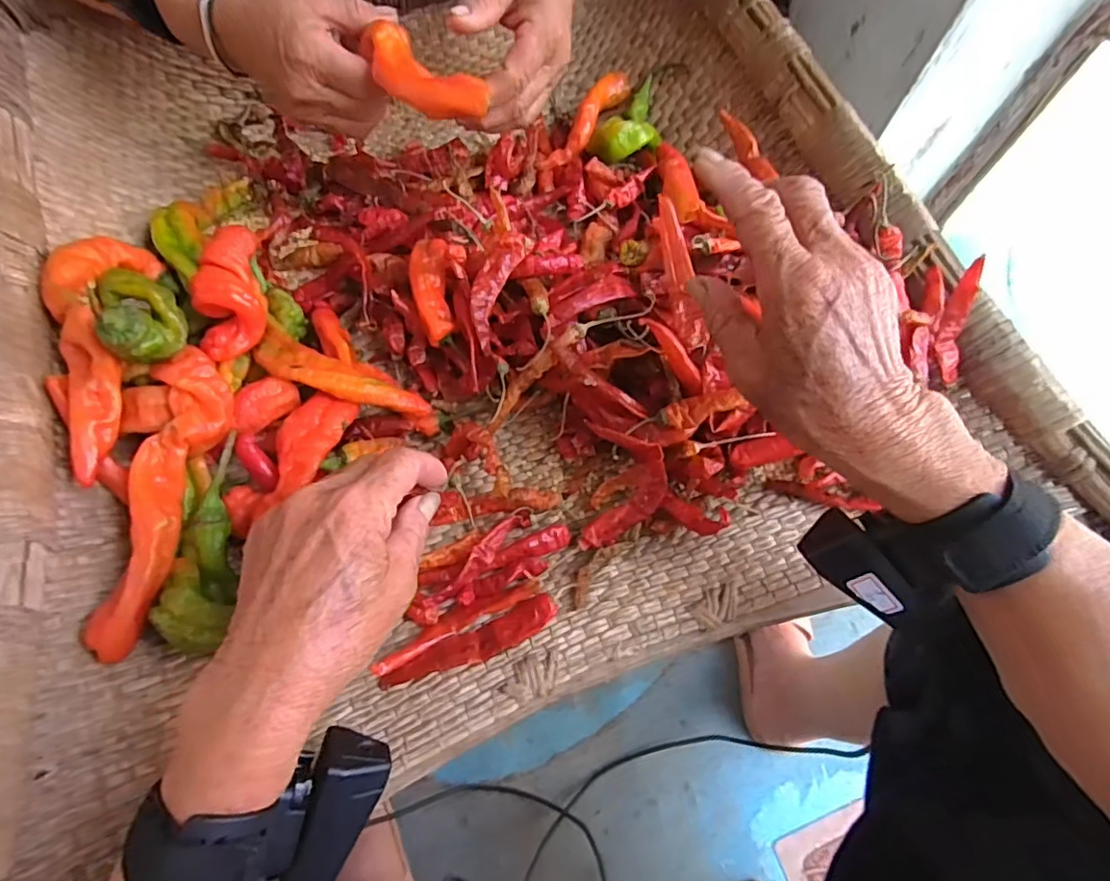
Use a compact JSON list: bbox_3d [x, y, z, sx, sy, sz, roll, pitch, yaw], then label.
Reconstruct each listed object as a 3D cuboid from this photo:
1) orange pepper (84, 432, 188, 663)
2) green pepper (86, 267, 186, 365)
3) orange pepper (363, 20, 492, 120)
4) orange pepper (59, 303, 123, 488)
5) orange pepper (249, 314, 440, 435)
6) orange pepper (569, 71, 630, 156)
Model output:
[{"bbox_3d":[-0.212,0.053,0.300,0.027,0.019,0.111,5,66,0],"label":"orange pepper"},{"bbox_3d":[-0.241,-0.076,0.331,0.039,0.038,0.057,-37,72,-17],"label":"green pepper"},{"bbox_3d":[-0.082,-0.218,0.348,0.041,0.017,0.090,-37,72,-17],"label":"orange pepper"},{"bbox_3d":[-0.254,-0.028,0.320,0.027,0.023,0.099,-17,68,-10],"label":"orange pepper"},{"bbox_3d":[-0.135,-0.040,0.379,0.127,0.032,0.037,24,67,-6],"label":"orange pepper"},{"bbox_3d":[0.037,-0.299,0.528,0.025,0.020,0.101,30,68,10],"label":"orange pepper"}]

